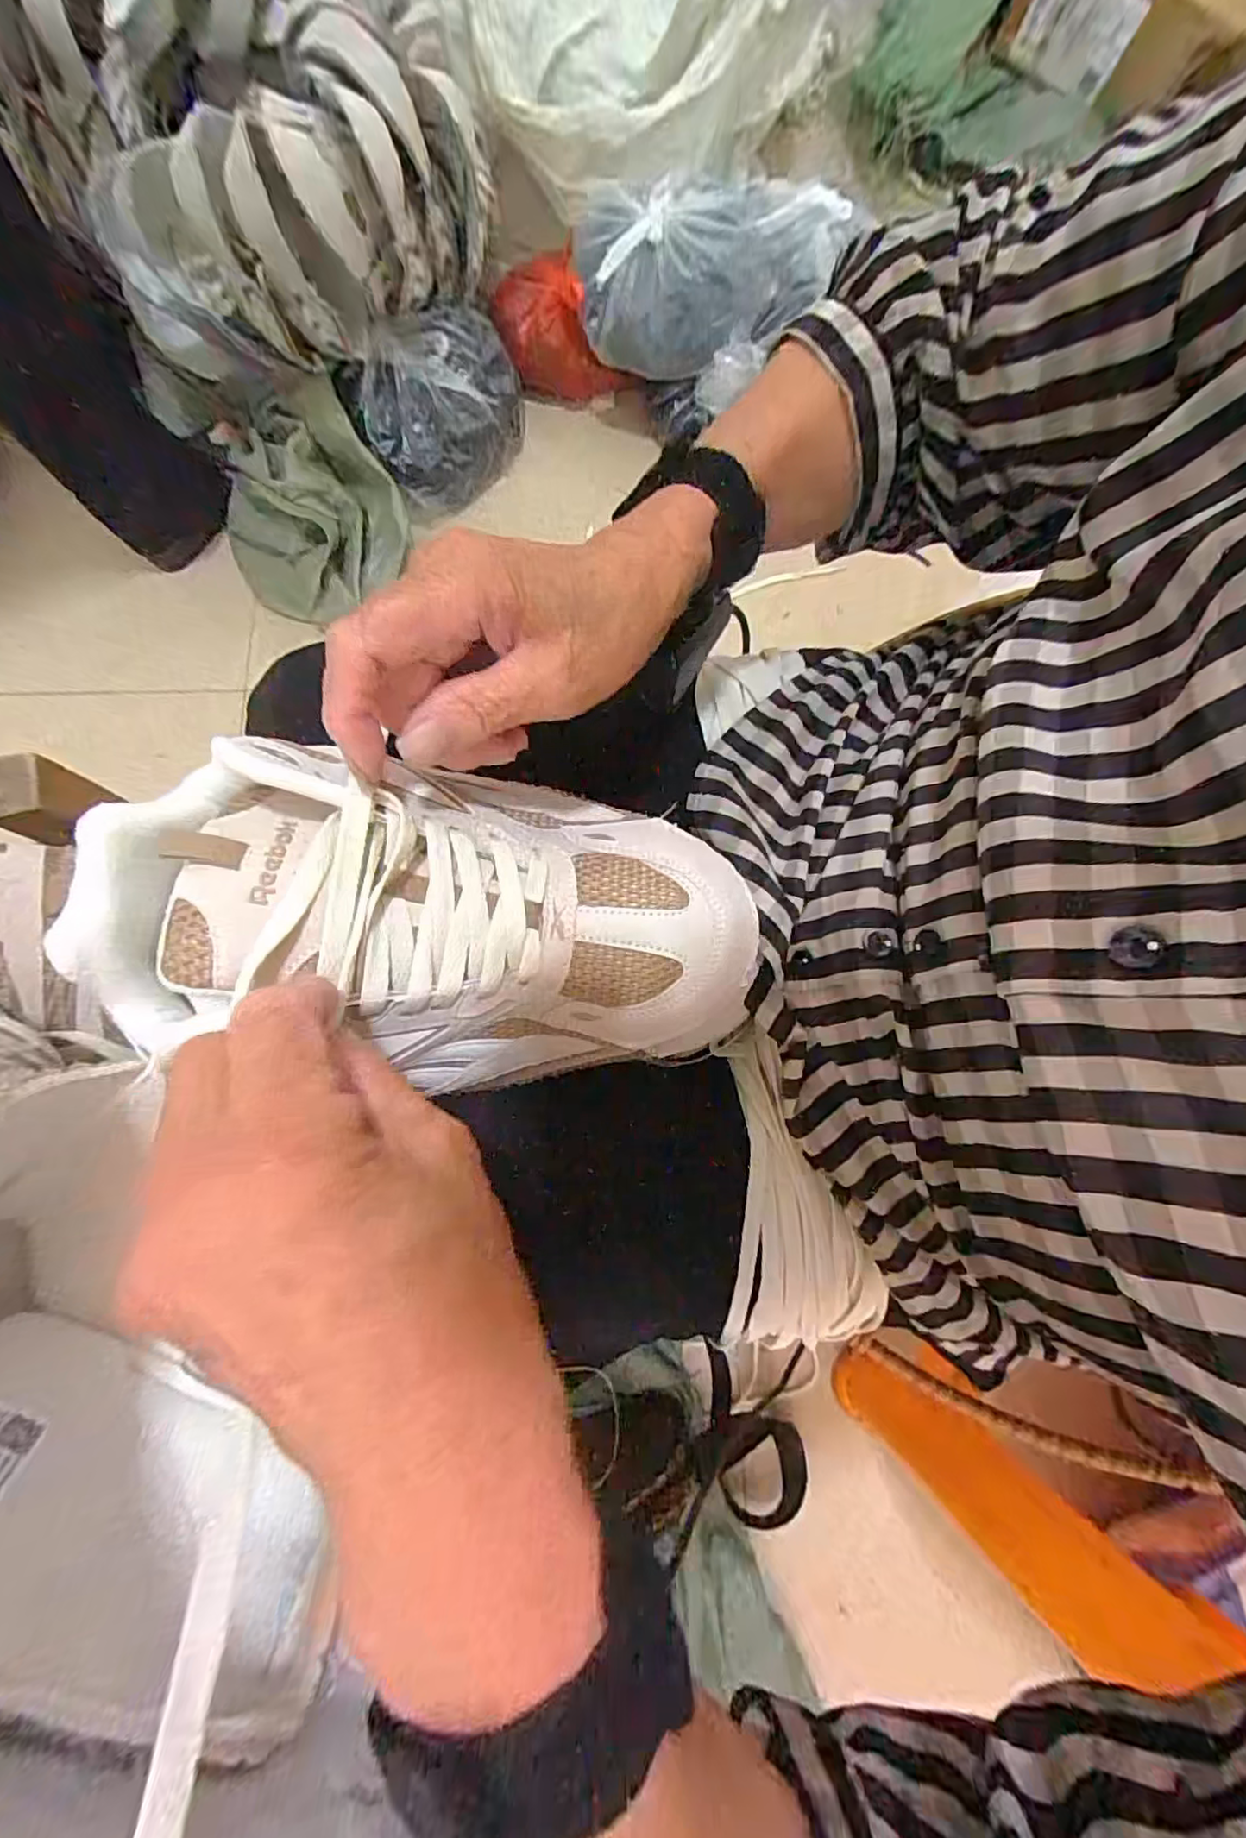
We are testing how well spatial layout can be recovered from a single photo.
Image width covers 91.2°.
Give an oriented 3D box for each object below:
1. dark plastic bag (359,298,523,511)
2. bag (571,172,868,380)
[{"bbox_3d":[-0.229,-0.657,0.790,0.228,0.148,0.126,-37,81,-8],"label":"dark plastic bag"},{"bbox_3d":[0.116,-0.773,0.746,0.332,0.129,0.143,-9,78,-3],"label":"bag"}]

